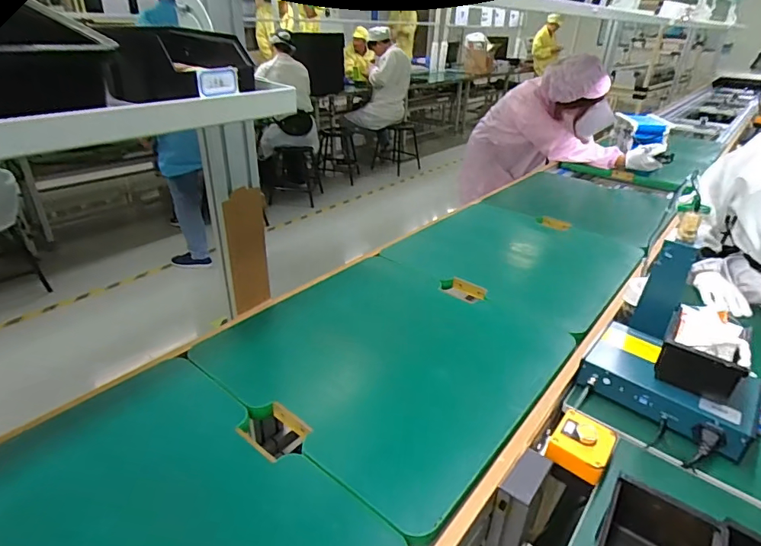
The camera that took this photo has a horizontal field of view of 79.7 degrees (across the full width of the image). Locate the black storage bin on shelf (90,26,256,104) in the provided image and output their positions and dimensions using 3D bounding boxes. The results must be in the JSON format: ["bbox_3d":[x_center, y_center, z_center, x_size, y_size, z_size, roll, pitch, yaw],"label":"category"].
[{"bbox_3d":[-0.226,-0.244,0.532,0.131,0.064,0.120,21,35,30],"label":"black storage bin on shelf"}]

